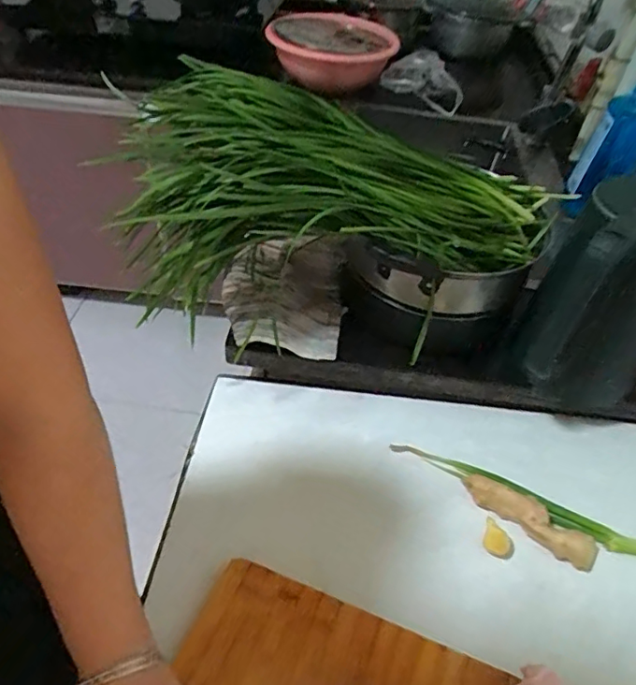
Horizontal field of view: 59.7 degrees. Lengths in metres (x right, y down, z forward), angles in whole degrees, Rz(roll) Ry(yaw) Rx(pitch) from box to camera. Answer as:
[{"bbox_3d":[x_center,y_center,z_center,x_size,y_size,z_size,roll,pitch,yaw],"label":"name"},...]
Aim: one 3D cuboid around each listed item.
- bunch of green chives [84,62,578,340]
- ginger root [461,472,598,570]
[{"bbox_3d":[0.043,-0.150,0.629,0.479,0.162,0.206,7,42,-13],"label":"bunch of green chives"},{"bbox_3d":[0.217,0.182,0.575,0.138,0.032,0.028,30,51,27],"label":"ginger root"}]

